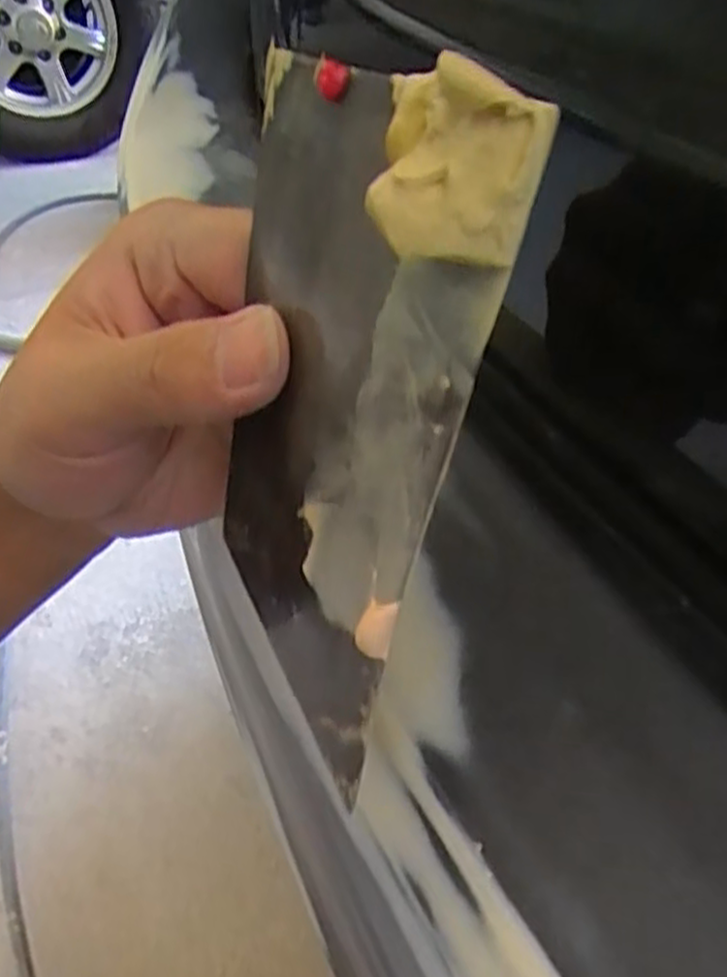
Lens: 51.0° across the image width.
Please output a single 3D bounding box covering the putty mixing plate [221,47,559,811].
[{"bbox_3d":[-0.010,-0.015,0.149,0.010,0.123,0.081,-5,35,-28],"label":"putty mixing plate"}]

